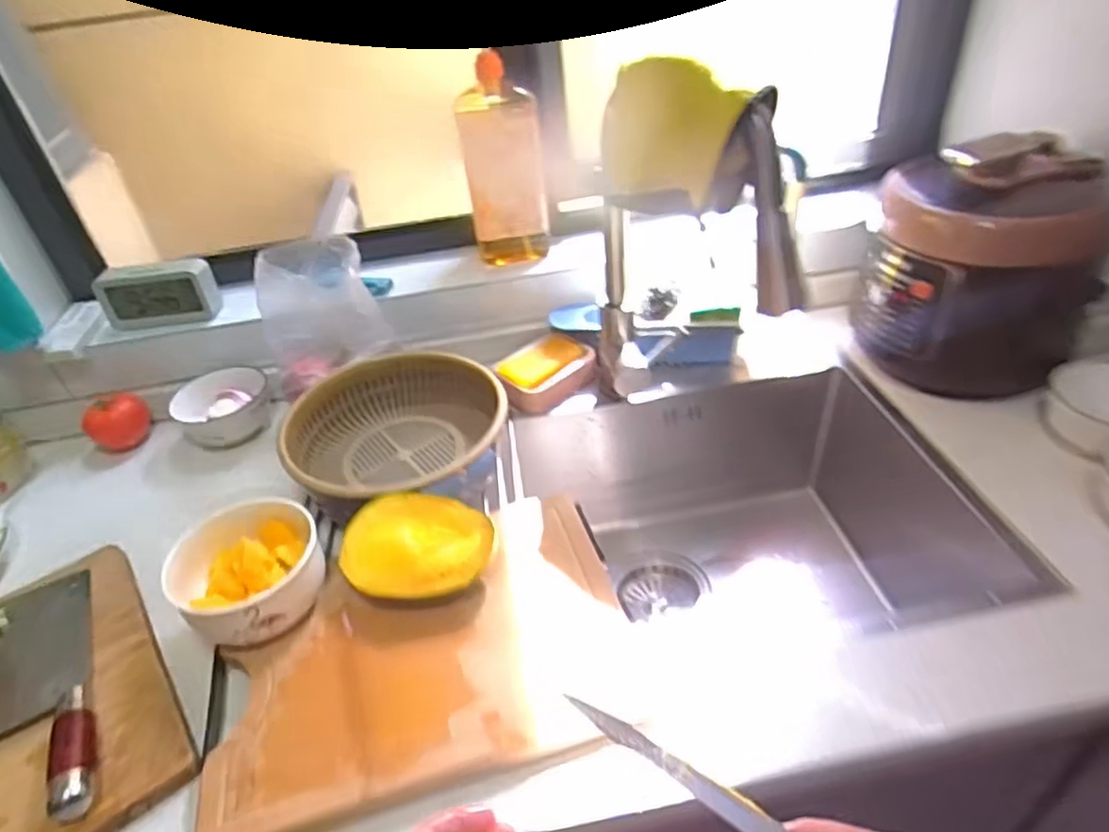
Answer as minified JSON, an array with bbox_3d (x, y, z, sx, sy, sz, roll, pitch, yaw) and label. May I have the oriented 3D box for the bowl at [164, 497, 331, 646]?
[{"bbox_3d":[-0.261,0.141,0.602,0.123,0.081,0.112,-4,39,3],"label":"bowl"}]

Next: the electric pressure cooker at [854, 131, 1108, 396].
[{"bbox_3d":[0.481,-0.181,0.782,0.225,0.224,0.220,14,43,24],"label":"electric pressure cooker"}]

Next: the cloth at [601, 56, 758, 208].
[{"bbox_3d":[0.097,-0.251,0.606,0.147,0.111,0.026,26,49,34],"label":"cloth"}]

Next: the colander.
[{"bbox_3d":[-0.167,0.024,0.734,0.234,0.073,0.220,-9,39,-3],"label":"colander"}]

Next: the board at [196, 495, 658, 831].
[{"bbox_3d":[-0.107,0.196,0.577,0.331,0.033,0.239,-14,39,-9],"label":"board"}]

